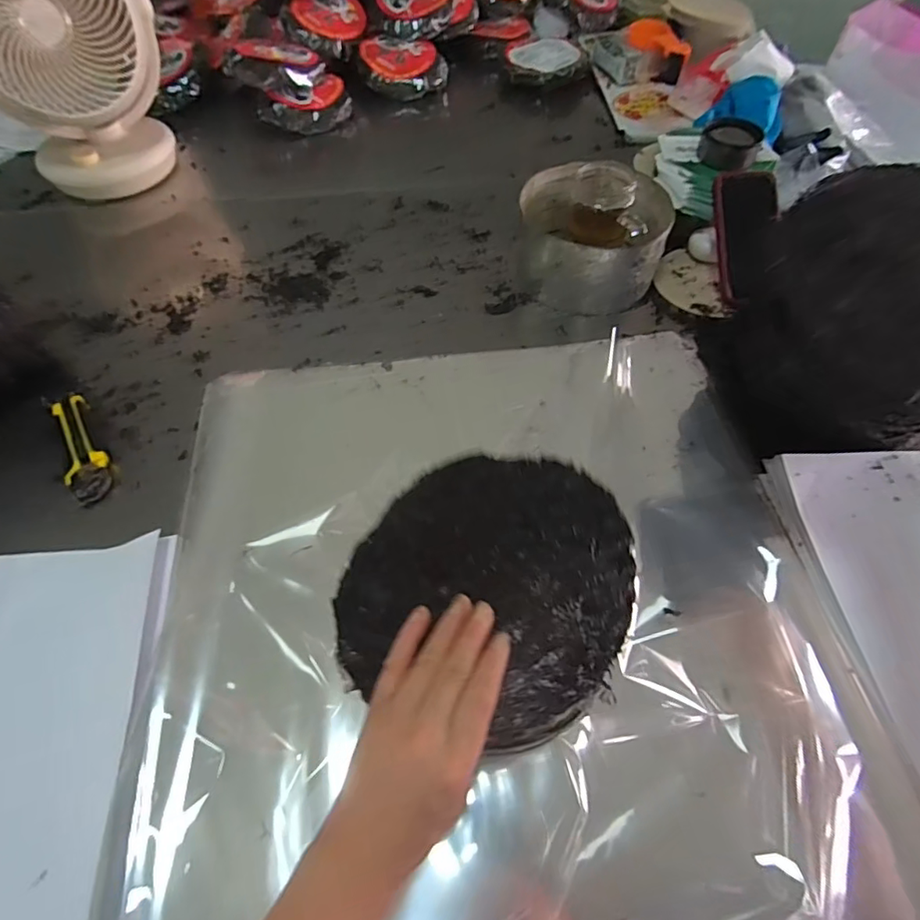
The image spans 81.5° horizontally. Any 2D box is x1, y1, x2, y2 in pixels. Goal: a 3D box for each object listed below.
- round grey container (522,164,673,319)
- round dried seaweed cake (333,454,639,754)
[{"bbox_3d":[0.170,-0.290,0.688,0.180,0.103,0.187,-1,54,1],"label":"round grey container"},{"bbox_3d":[0.011,0.070,0.350,0.193,0.014,0.179,-12,48,14],"label":"round dried seaweed cake"}]

